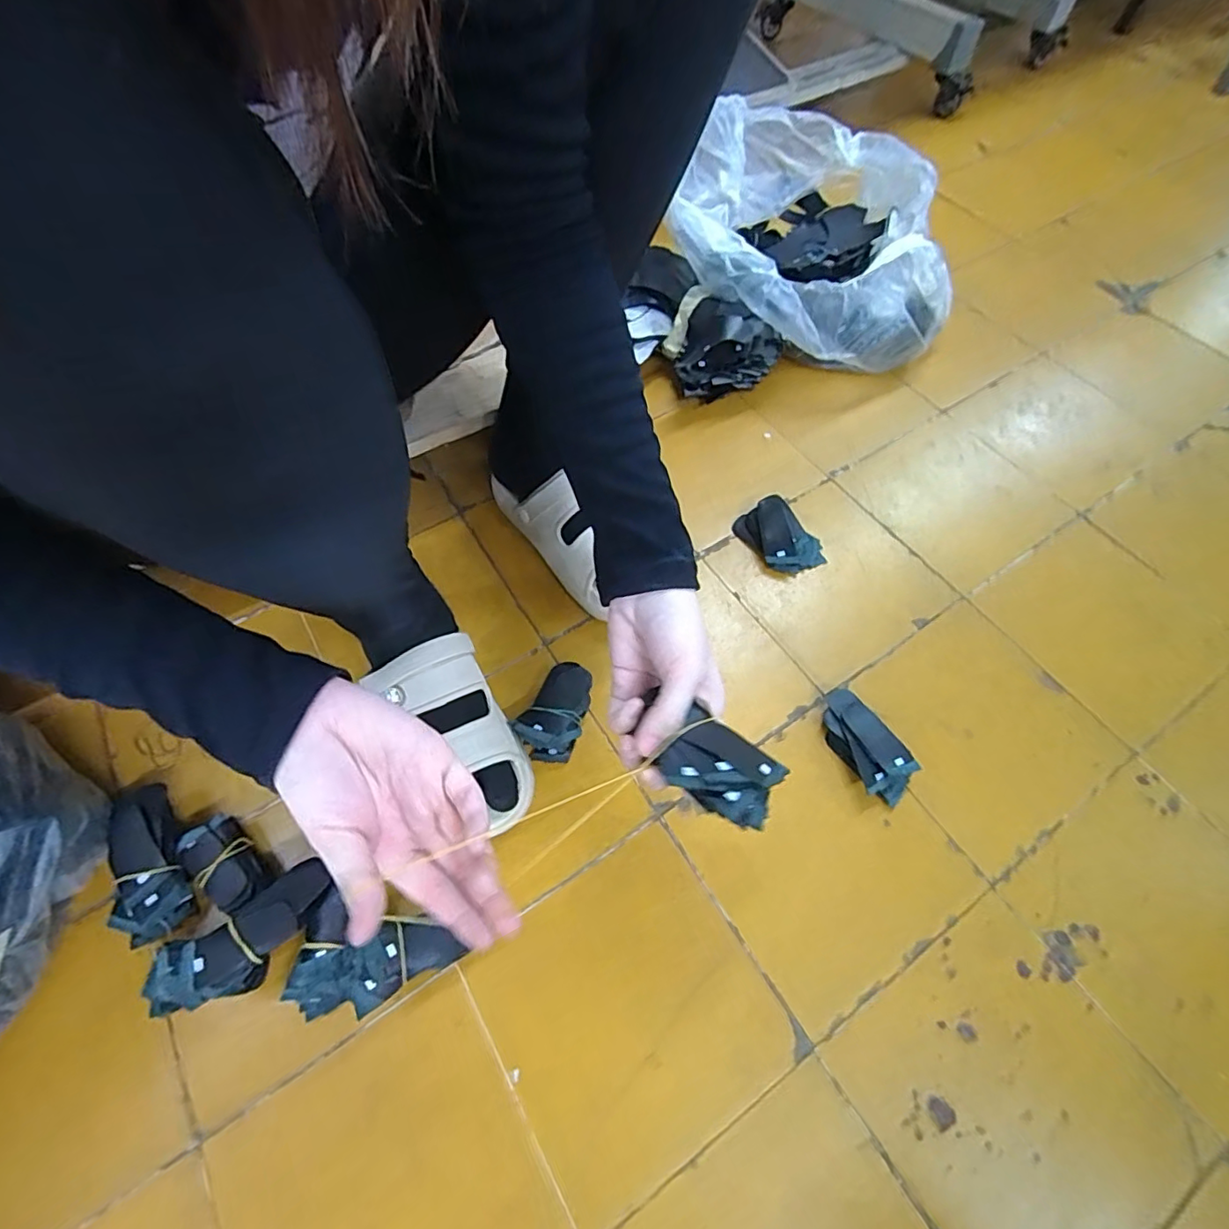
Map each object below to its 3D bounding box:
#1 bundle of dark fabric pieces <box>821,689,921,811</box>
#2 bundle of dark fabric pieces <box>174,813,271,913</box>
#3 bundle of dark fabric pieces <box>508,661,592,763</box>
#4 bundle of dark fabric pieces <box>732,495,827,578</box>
[{"bbox_3d":[0.229,0.118,0.520,0.048,0.027,0.104,-23,64,-11],"label":"bundle of dark fabric pieces"},{"bbox_3d":[-0.322,0.210,0.476,0.044,0.038,0.080,-38,68,-17],"label":"bundle of dark fabric pieces"},{"bbox_3d":[-0.052,0.093,0.537,0.054,0.034,0.089,31,67,16],"label":"bundle of dark fabric pieces"},{"bbox_3d":[0.184,-0.088,0.631,0.060,0.035,0.095,-30,66,-14],"label":"bundle of dark fabric pieces"}]

